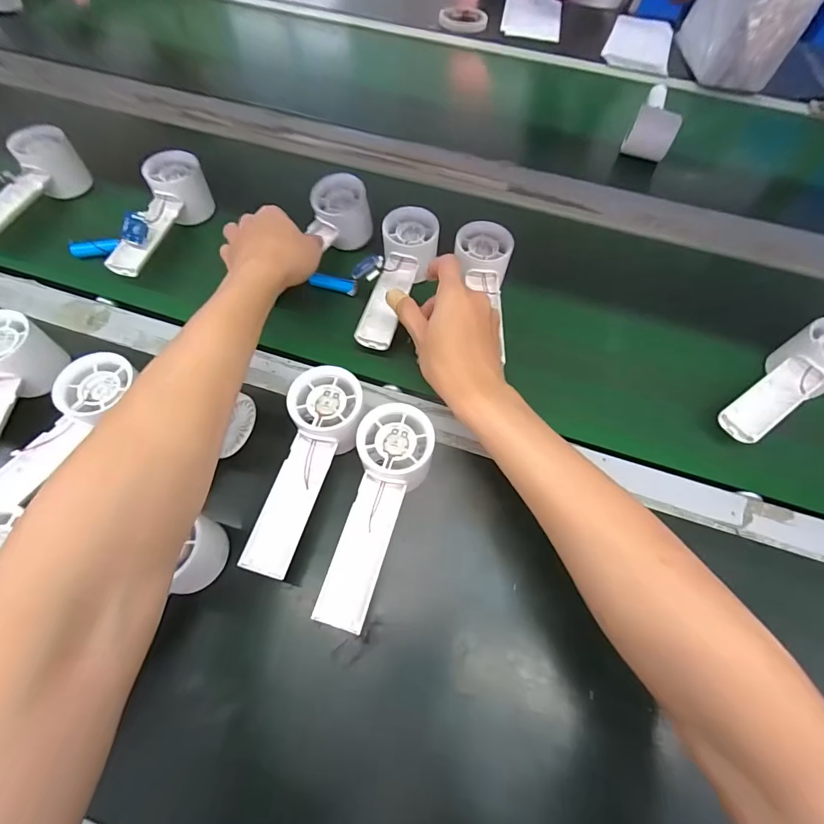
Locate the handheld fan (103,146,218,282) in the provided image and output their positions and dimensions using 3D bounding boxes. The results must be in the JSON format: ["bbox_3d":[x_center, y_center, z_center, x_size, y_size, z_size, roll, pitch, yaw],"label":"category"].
[{"bbox_3d":[-0.277,-0.213,0.460,0.054,0.052,0.169,12,64,6],"label":"handheld fan"}]

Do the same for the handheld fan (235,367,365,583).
[{"bbox_3d":[-0.077,0.045,0.329,0.057,0.053,0.157,10,64,4],"label":"handheld fan"}]

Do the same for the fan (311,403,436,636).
[{"bbox_3d":[-0.022,0.073,0.310,0.056,0.040,0.159,10,64,5],"label":"fan"}]

